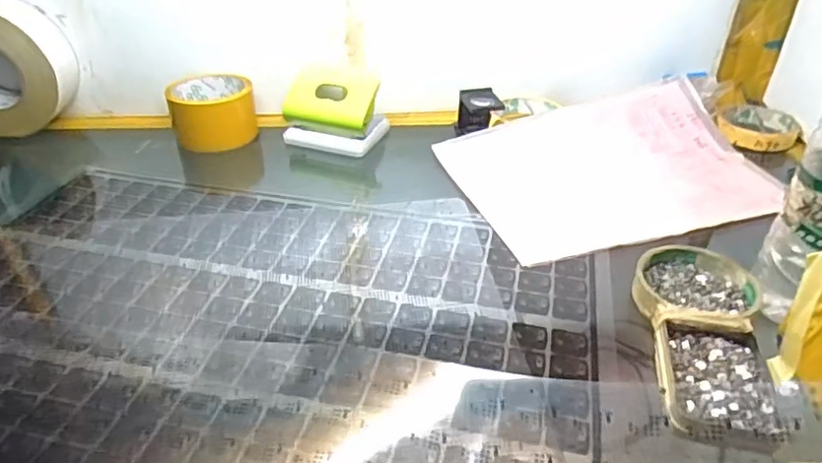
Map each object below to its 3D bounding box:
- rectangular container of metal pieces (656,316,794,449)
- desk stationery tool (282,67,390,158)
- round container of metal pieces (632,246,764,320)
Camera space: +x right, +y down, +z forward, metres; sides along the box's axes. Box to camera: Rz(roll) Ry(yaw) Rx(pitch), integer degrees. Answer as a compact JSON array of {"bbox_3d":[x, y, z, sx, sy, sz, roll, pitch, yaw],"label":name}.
[{"bbox_3d":[0.188,0.095,0.363,0.067,0.017,0.094,8,35,11],"label":"rectangular container of metal pieces"},{"bbox_3d":[-0.084,-0.136,0.648,0.102,0.072,0.073,12,36,15],"label":"desk stationery tool"},{"bbox_3d":[0.206,0.044,0.429,0.078,0.026,0.087,29,43,34],"label":"round container of metal pieces"}]

